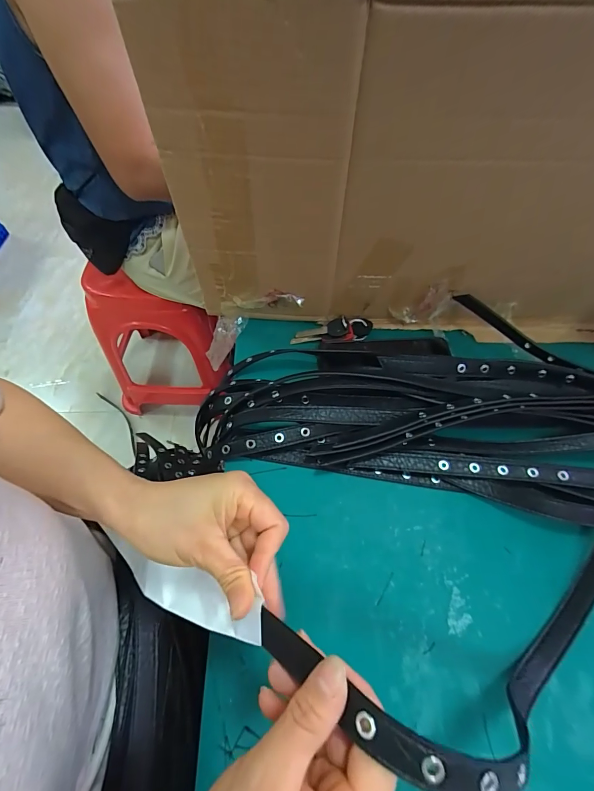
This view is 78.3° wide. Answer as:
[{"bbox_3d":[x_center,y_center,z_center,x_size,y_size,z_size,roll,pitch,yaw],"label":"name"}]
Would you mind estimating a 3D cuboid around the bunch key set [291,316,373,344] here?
[{"bbox_3d":[0.047,-0.084,0.476,0.104,0.022,0.032,-3,57,-3],"label":"bunch key set"}]

